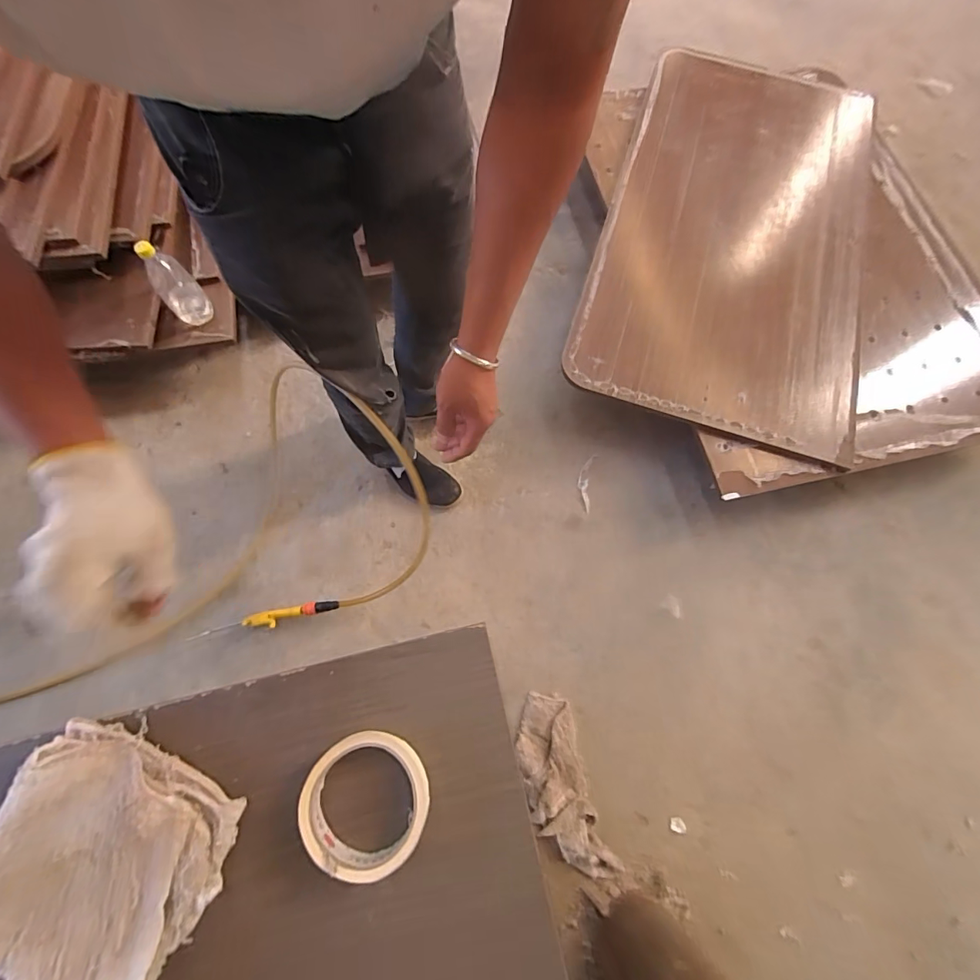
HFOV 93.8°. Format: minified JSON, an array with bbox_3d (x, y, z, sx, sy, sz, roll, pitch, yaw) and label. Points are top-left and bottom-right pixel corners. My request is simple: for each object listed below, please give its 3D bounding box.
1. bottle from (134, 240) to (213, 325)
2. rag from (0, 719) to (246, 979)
[{"bbox_3d":[-0.681,-0.445,0.987,0.075,0.187,0.064,-39,77,-14],"label":"bottle"},{"bbox_3d":[-0.281,0.272,0.325,0.162,0.031,0.152,28,72,7],"label":"rag"}]

